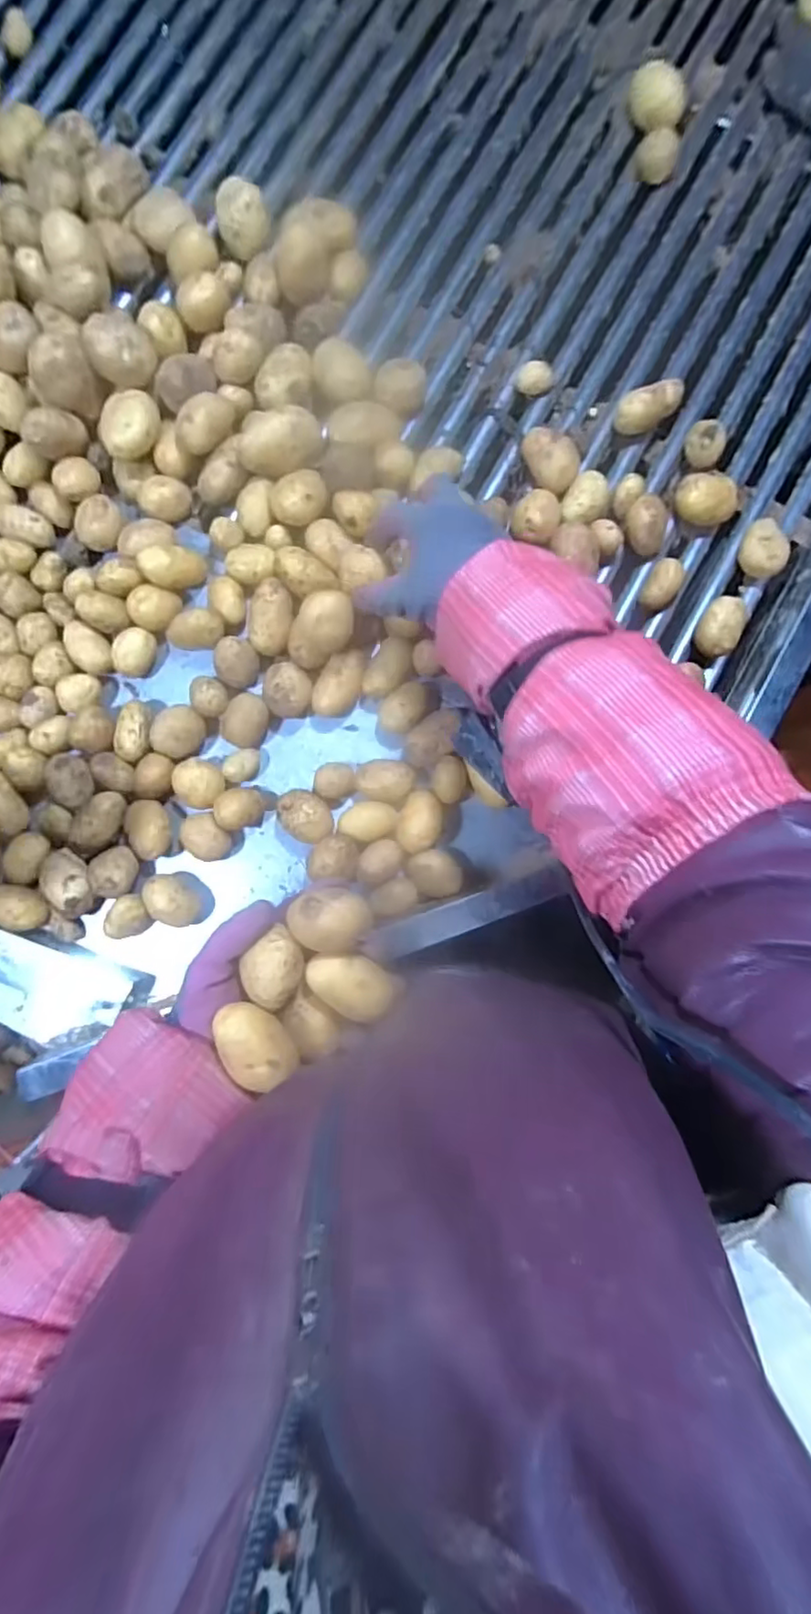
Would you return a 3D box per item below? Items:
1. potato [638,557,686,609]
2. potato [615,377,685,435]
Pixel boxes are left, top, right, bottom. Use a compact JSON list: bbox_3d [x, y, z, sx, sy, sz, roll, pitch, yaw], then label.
[{"bbox_3d":[0.219,-0.188,0.517,0.024,0.024,0.038,21,82,-3],"label":"potato"},{"bbox_3d":[0.208,-0.342,0.525,0.054,0.035,0.032,-34,88,-8],"label":"potato"}]

